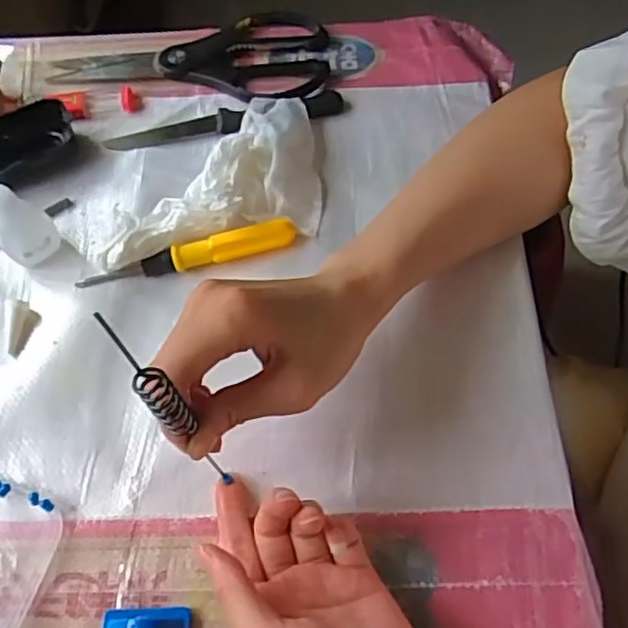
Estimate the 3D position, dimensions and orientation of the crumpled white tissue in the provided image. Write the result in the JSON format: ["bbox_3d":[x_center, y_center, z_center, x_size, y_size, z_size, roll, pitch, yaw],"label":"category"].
[{"bbox_3d":[-0.074,-0.099,0.446,0.156,0.042,0.118,-15,61,-4],"label":"crumpled white tissue"}]

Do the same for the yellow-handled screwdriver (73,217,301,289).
[{"bbox_3d":[-0.083,-0.039,0.428,0.141,0.016,0.019,-13,61,-3],"label":"yellow-handled screwdriver"}]

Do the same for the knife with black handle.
[{"bbox_3d":[-0.066,-0.146,0.491,0.179,0.008,0.023,-13,61,-3],"label":"knife with black handle"}]

